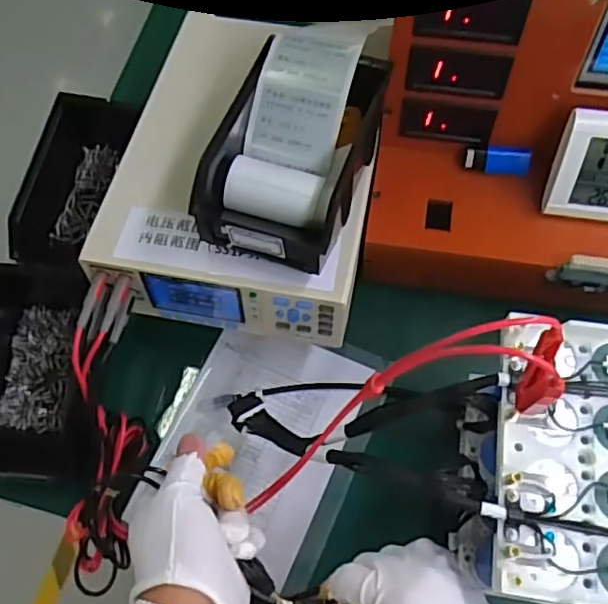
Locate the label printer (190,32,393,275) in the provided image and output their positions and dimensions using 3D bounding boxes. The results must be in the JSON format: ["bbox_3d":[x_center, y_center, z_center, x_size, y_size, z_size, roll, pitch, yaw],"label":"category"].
[{"bbox_3d":[-0.007,-0.116,0.496,0.109,0.074,0.184,18,69,9],"label":"label printer"}]

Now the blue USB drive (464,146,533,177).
[{"bbox_3d":[0.169,-0.124,0.548,0.055,0.019,0.017,8,68,6],"label":"blue USB drive"}]

